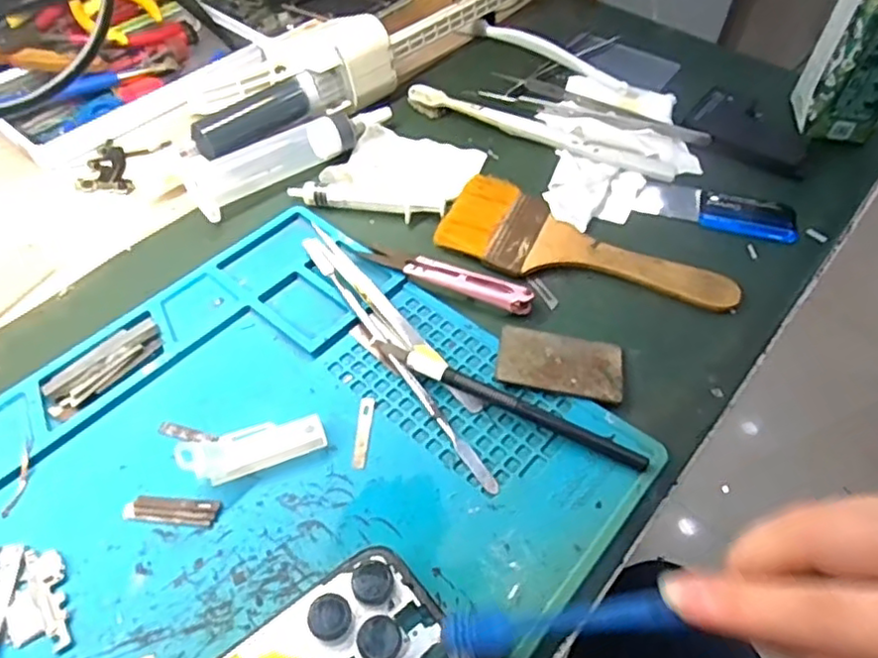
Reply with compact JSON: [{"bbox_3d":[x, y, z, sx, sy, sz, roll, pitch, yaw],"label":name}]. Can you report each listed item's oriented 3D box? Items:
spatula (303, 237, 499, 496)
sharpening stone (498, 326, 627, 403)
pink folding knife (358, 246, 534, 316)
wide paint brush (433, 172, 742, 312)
[{"bbox_3d":[-0.024,0.010,0.316,0.008,0.009,0.170,-27,58,-21],"label":"spatula"},{"bbox_3d":[0.059,0.017,0.317,0.060,0.005,0.034,8,52,5],"label":"sharpening stone"},{"bbox_3d":[0.004,-0.029,0.348,0.094,0.007,0.017,20,54,14],"label":"pink folding knife"},{"bbox_3d":[0.078,-0.040,0.360,0.161,0.007,0.062,28,57,19],"label":"wide paint brush"}]

